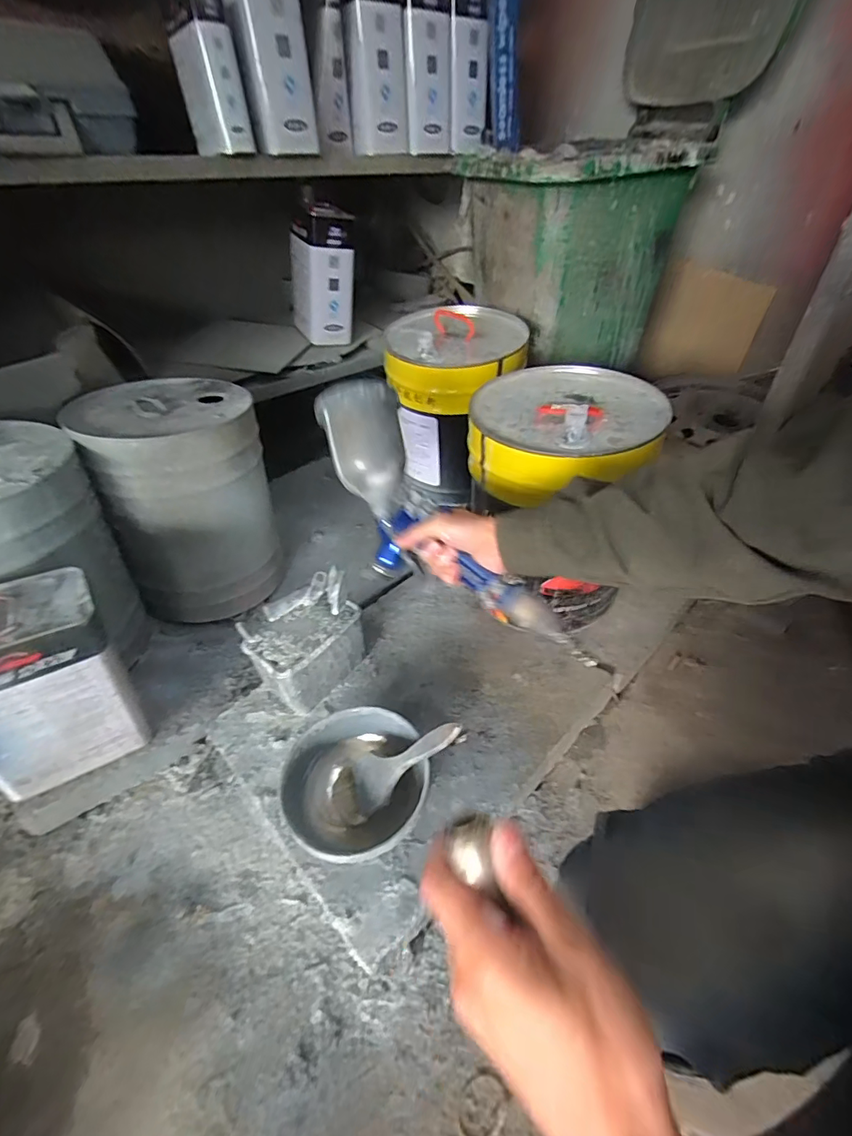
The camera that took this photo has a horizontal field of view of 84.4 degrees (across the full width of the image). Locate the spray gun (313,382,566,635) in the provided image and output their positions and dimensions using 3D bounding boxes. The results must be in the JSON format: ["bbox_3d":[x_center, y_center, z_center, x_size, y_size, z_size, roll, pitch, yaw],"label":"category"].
[{"bbox_3d":[-0.002,-0.049,0.550,0.090,0.136,0.371,-31,73,-30],"label":"spray gun"}]

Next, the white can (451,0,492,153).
[{"bbox_3d":[0.089,-0.984,0.925,0.076,0.235,0.077,-1,42,0],"label":"white can"}]

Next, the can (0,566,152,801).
[{"bbox_3d":[-0.468,0.130,0.569,0.178,0.282,0.108,-27,49,-23],"label":"can"}]

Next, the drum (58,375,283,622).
[{"bbox_3d":[-0.393,-0.123,0.808,0.243,0.317,0.260,-13,45,-11],"label":"drum"}]

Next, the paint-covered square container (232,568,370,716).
[{"bbox_3d":[-0.176,0.111,0.706,0.114,0.133,0.162,33,54,32],"label":"paint-covered square container"}]

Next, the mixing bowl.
[{"bbox_3d":[-0.085,0.265,0.570,0.169,0.074,0.166,-1,44,1],"label":"mixing bowl"}]

